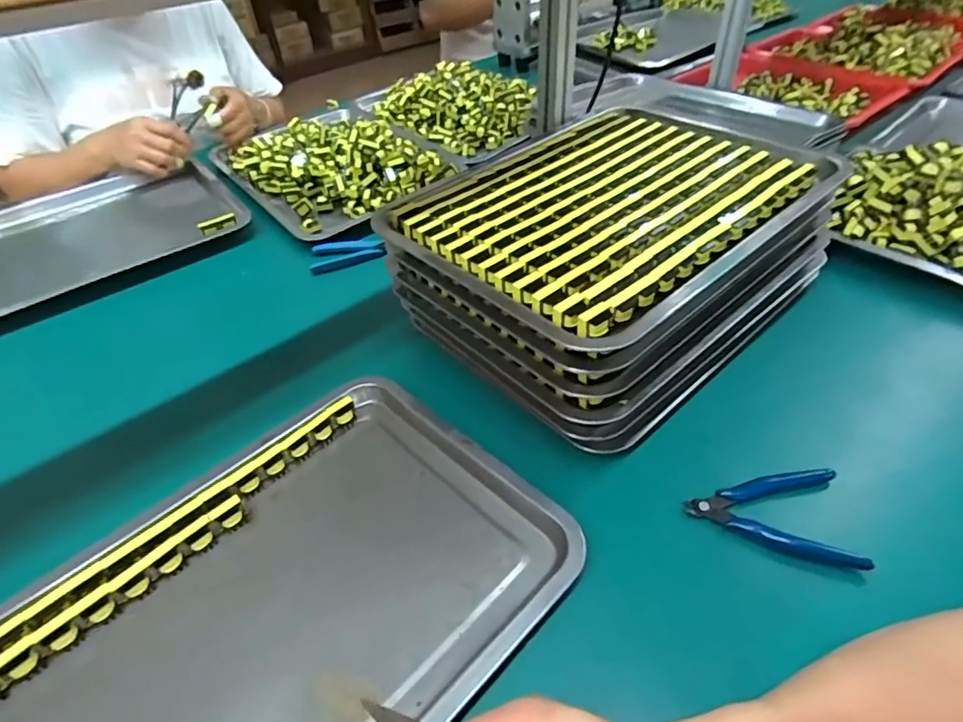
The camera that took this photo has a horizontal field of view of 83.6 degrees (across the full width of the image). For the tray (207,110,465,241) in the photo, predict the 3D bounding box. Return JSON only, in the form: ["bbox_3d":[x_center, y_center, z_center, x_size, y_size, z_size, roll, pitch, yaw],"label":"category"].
[{"bbox_3d":[-0.237,-0.328,0.873,0.299,0.060,0.362,-31,50,-25],"label":"tray"}]

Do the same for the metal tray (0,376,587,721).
[{"bbox_3d":[-0.142,0.174,0.379,0.275,0.033,0.373,33,55,32],"label":"metal tray"}]

